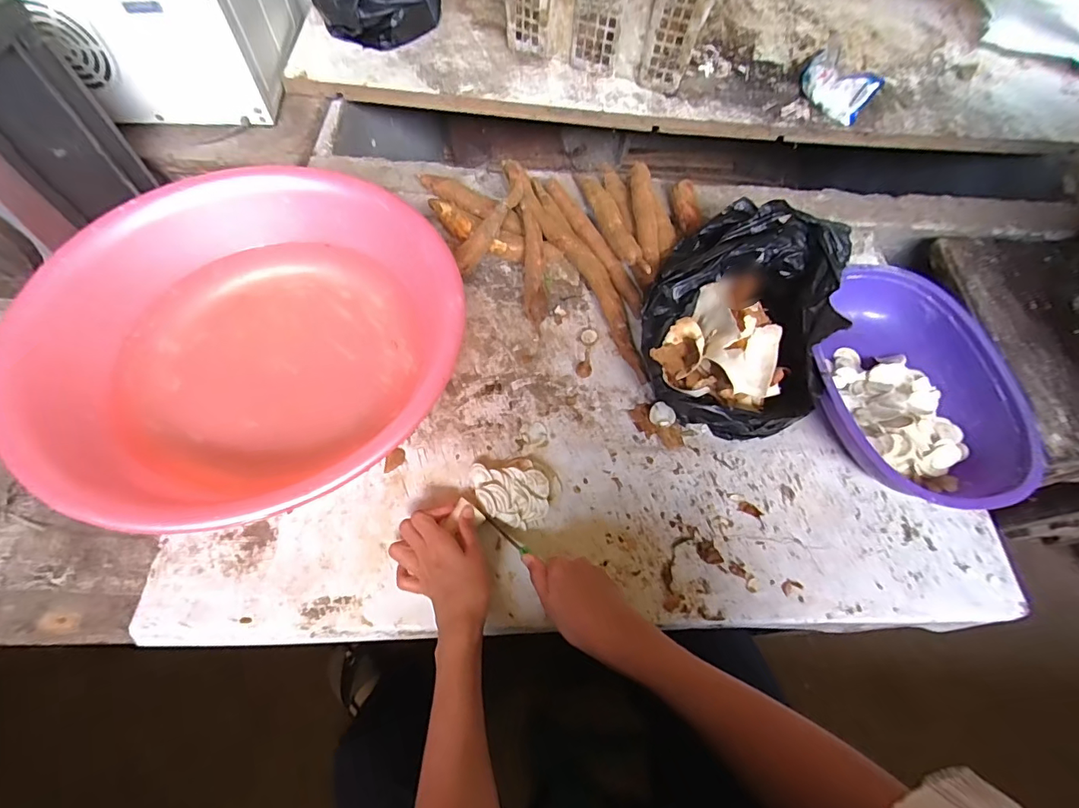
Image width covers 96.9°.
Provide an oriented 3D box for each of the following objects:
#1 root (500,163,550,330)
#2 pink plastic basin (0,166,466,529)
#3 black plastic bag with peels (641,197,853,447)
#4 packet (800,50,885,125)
[{"bbox_3d":[-0.017,-0.233,0.653,0.033,0.052,0.273,-7,66,-5],"label":"root"},{"bbox_3d":[-0.289,-0.066,0.513,0.416,0.109,0.390,-4,65,-4],"label":"pink plastic basin"},{"bbox_3d":[0.237,-0.102,0.571,0.211,0.099,0.280,21,66,8],"label":"black plastic bag with peels"},{"bbox_3d":[0.483,-0.519,0.787,0.038,0.070,0.122,-40,73,-20],"label":"packet"}]

